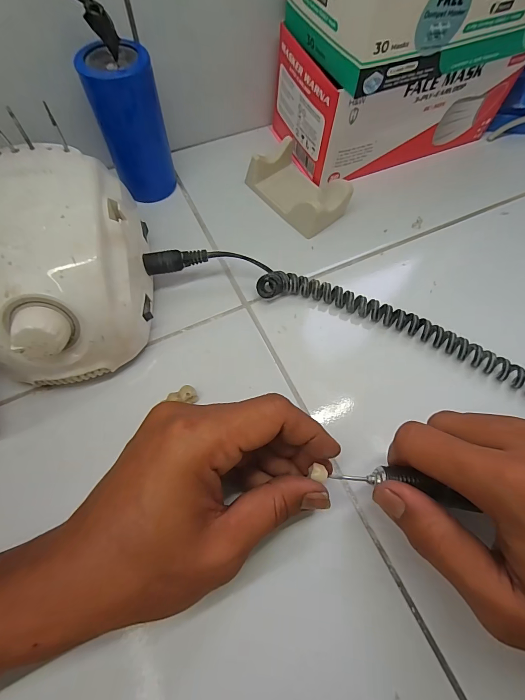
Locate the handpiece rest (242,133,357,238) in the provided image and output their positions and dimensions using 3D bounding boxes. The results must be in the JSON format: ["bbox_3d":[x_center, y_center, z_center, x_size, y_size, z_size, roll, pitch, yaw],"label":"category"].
[{"bbox_3d":[0.033,-0.144,0.305,0.048,0.031,0.090,-36,72,-17],"label":"handpiece rest"}]

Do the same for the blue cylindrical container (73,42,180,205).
[{"bbox_3d":[-0.100,-0.173,0.271,0.046,0.102,0.037,-8,67,-6],"label":"blue cylindrical container"}]

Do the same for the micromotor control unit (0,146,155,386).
[{"bbox_3d":[-0.131,-0.055,0.226,0.099,0.070,0.138,-4,66,-5],"label":"micromotor control unit"}]

